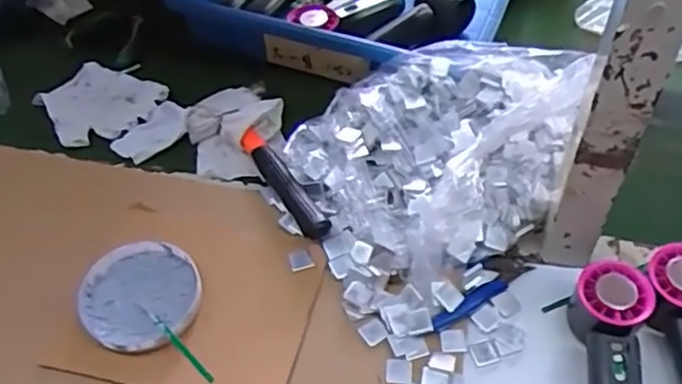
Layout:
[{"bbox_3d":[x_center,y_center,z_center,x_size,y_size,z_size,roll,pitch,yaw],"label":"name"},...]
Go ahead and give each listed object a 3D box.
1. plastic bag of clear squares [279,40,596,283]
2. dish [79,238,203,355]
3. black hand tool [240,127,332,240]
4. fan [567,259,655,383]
[{"bbox_3d":[0.092,-0.044,0.635,0.259,0.100,0.223,-17,50,-13],"label":"plastic bag of clear squares"},{"bbox_3d":[-0.172,0.089,0.586,0.098,0.013,0.104,-1,48,1],"label":"dish"},{"bbox_3d":[-0.055,-0.013,0.651,0.027,0.021,0.153,-23,51,-17],"label":"black hand tool"},{"bbox_3d":[0.208,0.136,0.524,0.050,0.049,0.158,4,65,6],"label":"fan"}]

